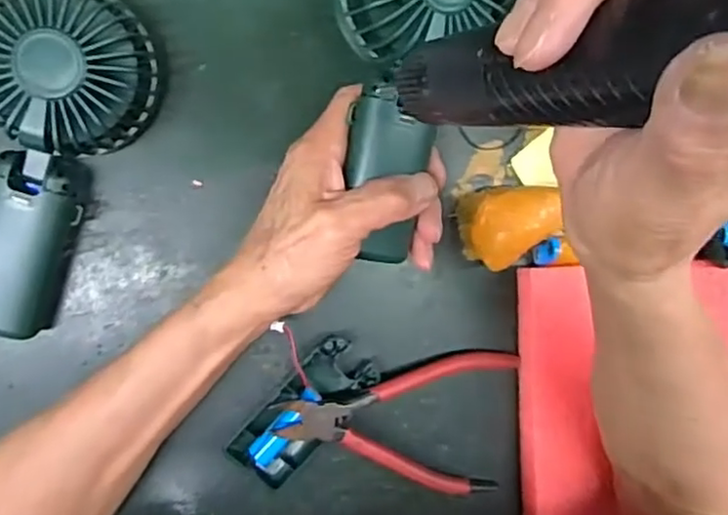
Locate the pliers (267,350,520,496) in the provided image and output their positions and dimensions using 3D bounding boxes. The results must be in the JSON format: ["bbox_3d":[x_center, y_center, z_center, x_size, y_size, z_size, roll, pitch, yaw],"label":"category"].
[{"bbox_3d":[0.020,0.091,0.379,0.137,0.030,0.086,13,92,-8],"label":"pliers"}]

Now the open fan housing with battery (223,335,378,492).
[{"bbox_3d":[-0.035,0.090,0.375,0.040,0.026,0.092,43,88,-8],"label":"open fan housing with battery"}]

